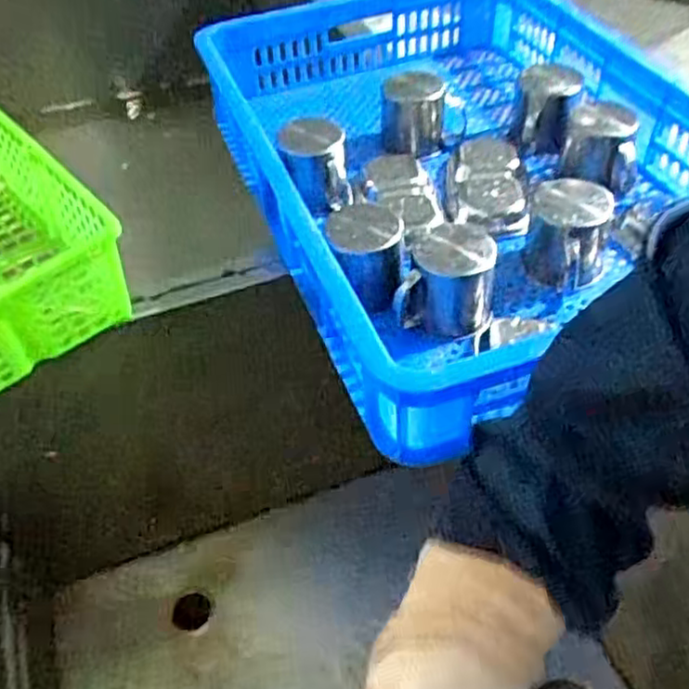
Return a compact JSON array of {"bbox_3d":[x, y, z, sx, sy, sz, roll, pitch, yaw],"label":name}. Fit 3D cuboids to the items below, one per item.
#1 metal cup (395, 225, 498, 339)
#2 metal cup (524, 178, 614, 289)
[{"bbox_3d":[0.086,-0.054,0.593,0.074,0.071,0.065,12,48,13],"label":"metal cup"},{"bbox_3d":[0.194,-0.093,0.622,0.066,0.076,0.071,-1,46,1],"label":"metal cup"}]

